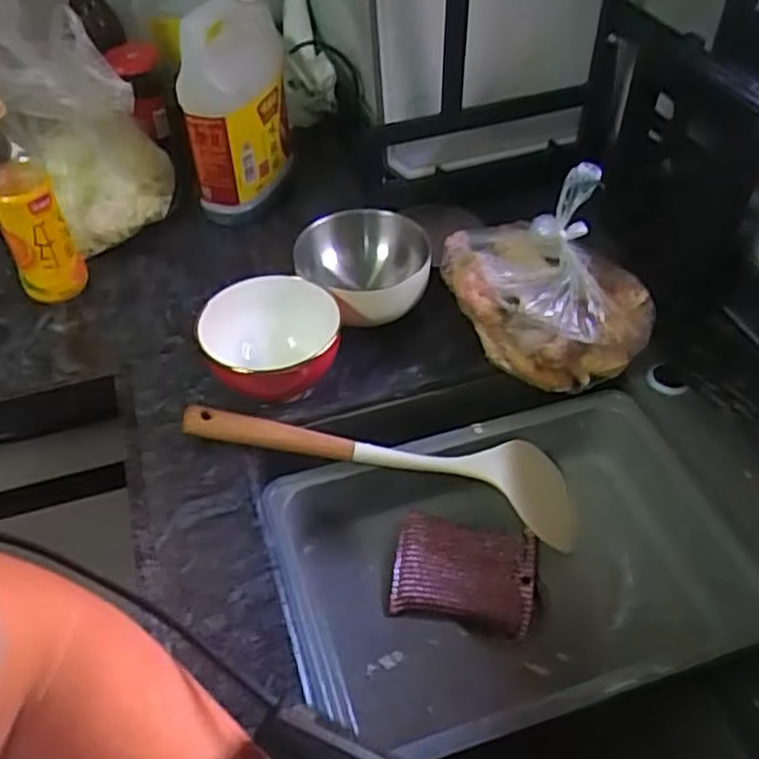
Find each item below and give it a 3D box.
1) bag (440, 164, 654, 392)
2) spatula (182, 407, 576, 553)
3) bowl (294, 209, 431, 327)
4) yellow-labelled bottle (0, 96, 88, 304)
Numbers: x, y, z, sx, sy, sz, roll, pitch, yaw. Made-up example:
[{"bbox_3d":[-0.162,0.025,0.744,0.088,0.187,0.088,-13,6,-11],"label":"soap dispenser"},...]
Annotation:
[{"bbox_3d":[0.155,-0.094,0.672,0.191,0.148,0.129,7,47,8],"label":"bag"},{"bbox_3d":[0.013,0.074,0.648,0.357,0.050,0.069,13,45,-13],"label":"spatula"},{"bbox_3d":[-0.012,-0.099,0.735,0.123,0.078,0.126,-1,47,1],"label":"bowl"},{"bbox_3d":[-0.346,-0.170,0.720,0.060,0.213,0.069,-23,50,-20],"label":"yellow-labelled bottle"}]

